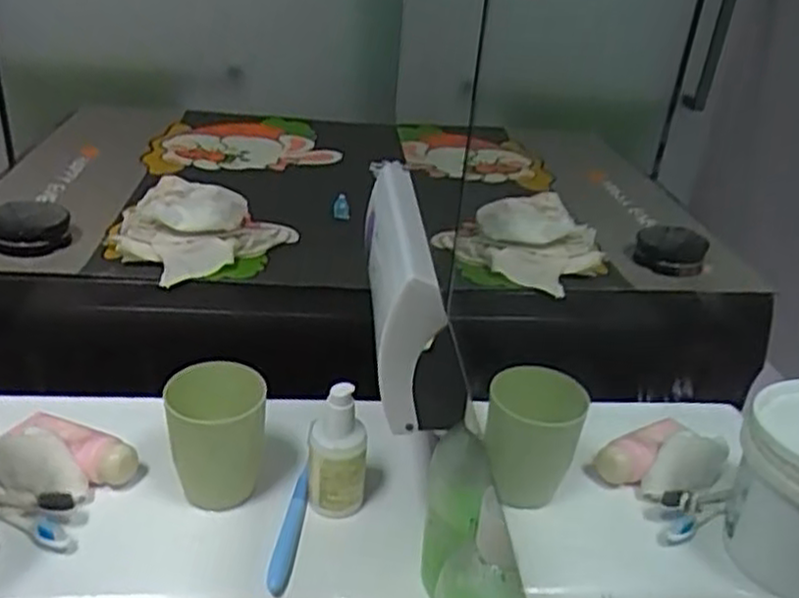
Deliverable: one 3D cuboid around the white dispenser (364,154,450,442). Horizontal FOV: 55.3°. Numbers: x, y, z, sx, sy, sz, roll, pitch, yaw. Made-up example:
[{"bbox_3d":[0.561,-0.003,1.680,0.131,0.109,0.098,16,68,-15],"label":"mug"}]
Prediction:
[{"bbox_3d":[-0.002,-0.014,0.592,0.048,0.122,0.201,2,29,-6],"label":"white dispenser"}]

